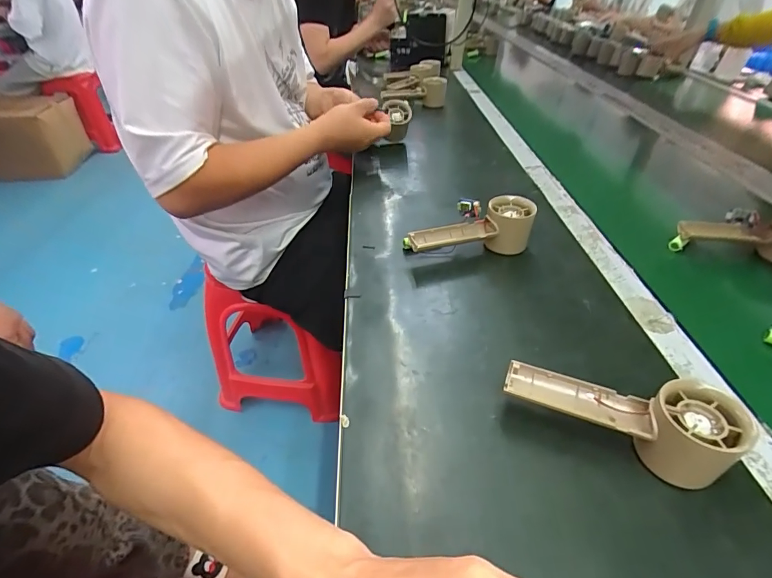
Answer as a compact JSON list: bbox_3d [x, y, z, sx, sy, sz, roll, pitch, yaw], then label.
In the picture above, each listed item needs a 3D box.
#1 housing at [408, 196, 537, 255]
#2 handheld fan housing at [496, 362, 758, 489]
[{"bbox_3d":[0.104,-0.071,0.510,0.155,0.060,0.056,-6,40,-7],"label":"housing"},{"bbox_3d":[0.174,0.090,0.313,0.156,0.059,0.049,20,43,23],"label":"handheld fan housing"}]

